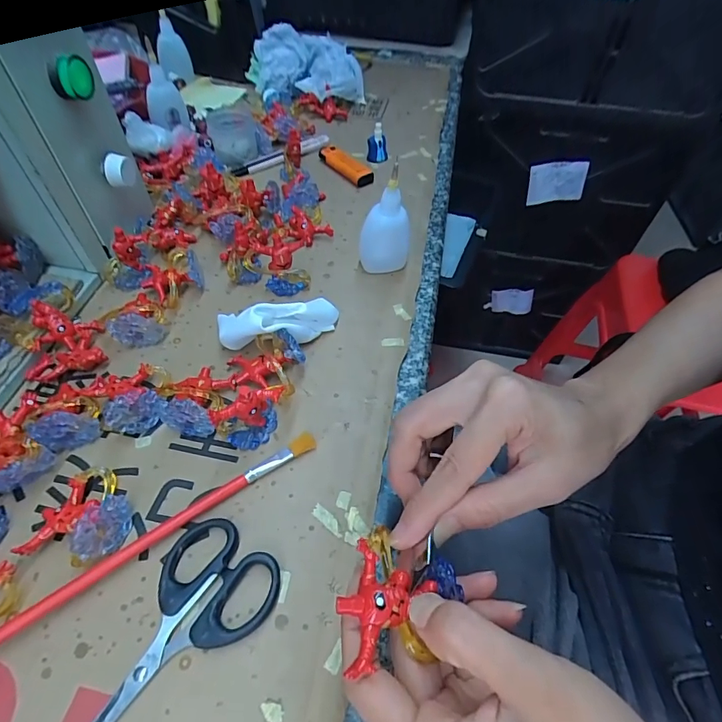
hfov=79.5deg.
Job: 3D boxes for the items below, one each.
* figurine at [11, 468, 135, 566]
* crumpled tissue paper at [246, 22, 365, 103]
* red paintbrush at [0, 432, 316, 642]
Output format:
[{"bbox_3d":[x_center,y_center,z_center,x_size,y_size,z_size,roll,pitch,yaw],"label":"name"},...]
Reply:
[{"bbox_3d":[-0.165,0.088,0.255,0.054,0.029,0.054,2,53,-2],"label":"figurine"},{"bbox_3d":[-0.083,-0.412,0.599,0.180,0.059,0.086,21,55,12],"label":"crumpled tissue paper"},{"bbox_3d":[-0.138,0.113,0.246,0.260,0.011,0.012,-29,60,-23],"label":"red paintbrush"}]

